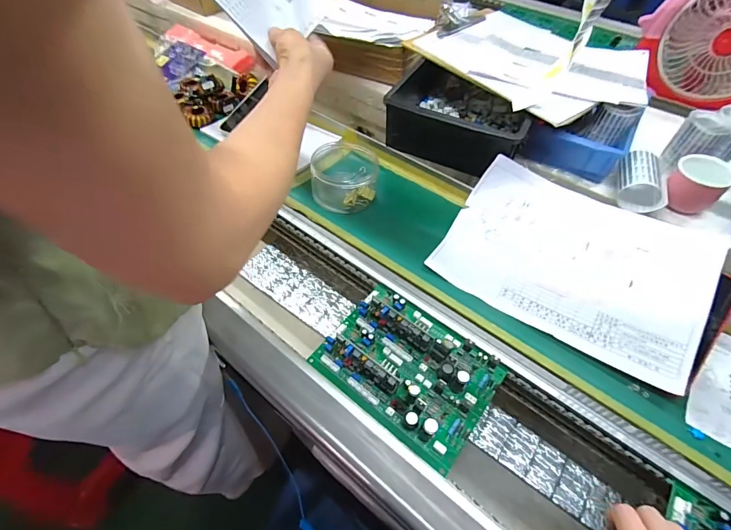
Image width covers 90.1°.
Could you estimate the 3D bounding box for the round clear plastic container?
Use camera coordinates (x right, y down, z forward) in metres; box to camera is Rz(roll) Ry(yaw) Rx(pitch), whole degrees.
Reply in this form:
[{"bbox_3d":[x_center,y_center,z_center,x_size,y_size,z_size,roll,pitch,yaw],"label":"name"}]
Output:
[{"bbox_3d":[-0.029,-0.134,0.534,0.089,0.048,0.096,9,54,6],"label":"round clear plastic container"}]

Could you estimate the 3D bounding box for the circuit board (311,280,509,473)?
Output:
[{"bbox_3d":[0.046,0.102,0.387,0.177,0.033,0.136,33,60,21],"label":"circuit board"}]

